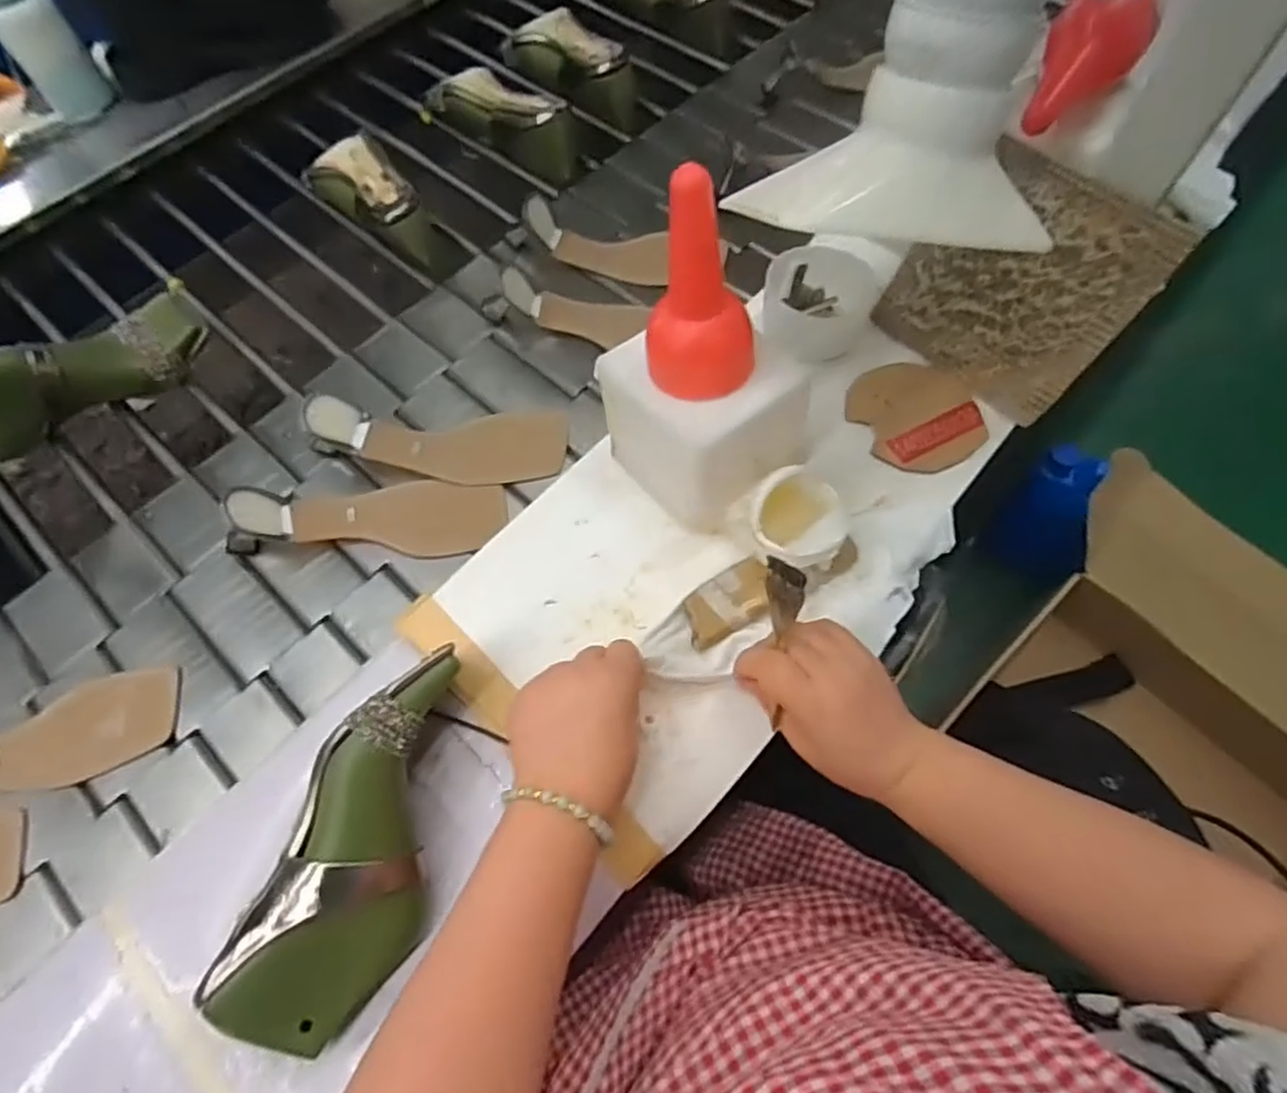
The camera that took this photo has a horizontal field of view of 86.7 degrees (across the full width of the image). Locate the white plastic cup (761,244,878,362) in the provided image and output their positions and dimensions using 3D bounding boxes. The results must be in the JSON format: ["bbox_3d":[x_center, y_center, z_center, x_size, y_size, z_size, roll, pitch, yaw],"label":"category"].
[{"bbox_3d":[0.153,-0.216,0.607,0.089,0.062,0.096,0,62,0],"label":"white plastic cup"}]

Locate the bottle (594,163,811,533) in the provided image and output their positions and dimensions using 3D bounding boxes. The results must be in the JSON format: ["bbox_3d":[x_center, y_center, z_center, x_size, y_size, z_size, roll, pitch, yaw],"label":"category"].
[{"bbox_3d":[0.046,-0.116,0.459,0.101,0.239,0.124,-32,66,-16],"label":"bottle"}]

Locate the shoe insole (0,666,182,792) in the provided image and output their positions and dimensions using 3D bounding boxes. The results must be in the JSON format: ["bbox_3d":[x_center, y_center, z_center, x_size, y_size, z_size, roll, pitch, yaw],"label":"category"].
[{"bbox_3d":[-0.476,0.149,0.510,0.220,0.049,0.077,-22,64,-11],"label":"shoe insole"}]

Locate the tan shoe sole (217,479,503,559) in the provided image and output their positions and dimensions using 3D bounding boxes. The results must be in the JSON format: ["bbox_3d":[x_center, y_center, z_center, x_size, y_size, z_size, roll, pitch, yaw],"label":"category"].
[{"bbox_3d":[-0.243,-0.021,0.607,0.232,0.054,0.076,-2,61,-15],"label":"tan shoe sole"}]

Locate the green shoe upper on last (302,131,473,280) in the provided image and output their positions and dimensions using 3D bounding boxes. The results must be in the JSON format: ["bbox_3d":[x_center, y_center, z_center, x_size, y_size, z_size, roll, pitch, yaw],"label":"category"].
[{"bbox_3d":[-0.290,-0.376,0.758,0.076,0.062,0.237,-37,67,-18],"label":"green shoe upper on last"}]

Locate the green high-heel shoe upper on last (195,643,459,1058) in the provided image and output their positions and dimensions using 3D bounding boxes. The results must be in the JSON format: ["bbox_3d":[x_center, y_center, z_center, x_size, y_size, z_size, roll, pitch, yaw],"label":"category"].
[{"bbox_3d":[-0.171,0.176,0.414,0.082,0.064,0.228,15,81,8],"label":"green high-heel shoe upper on last"}]

